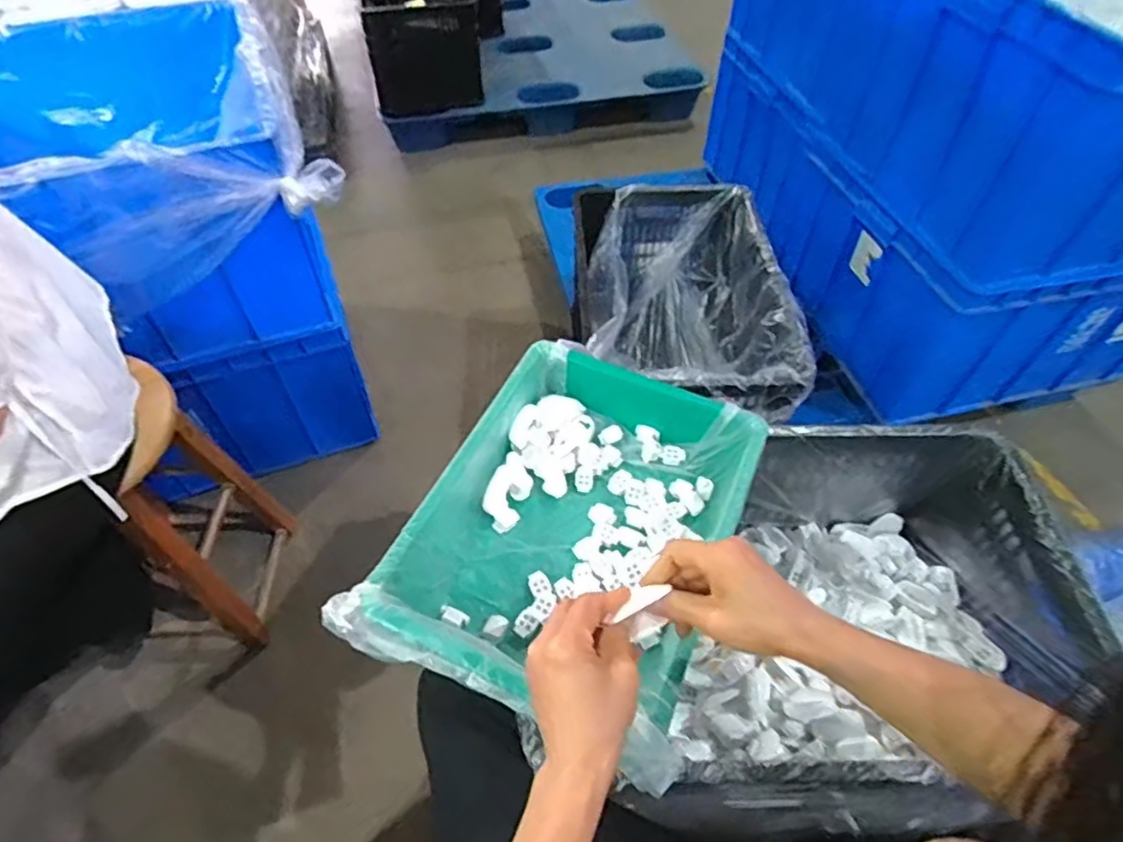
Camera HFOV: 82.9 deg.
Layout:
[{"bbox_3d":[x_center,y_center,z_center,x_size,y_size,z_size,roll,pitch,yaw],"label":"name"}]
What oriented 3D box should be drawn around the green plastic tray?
[{"bbox_3d":[0.013,0.103,0.605,0.270,0.084,0.347,20,55,14],"label":"green plastic tray"}]

